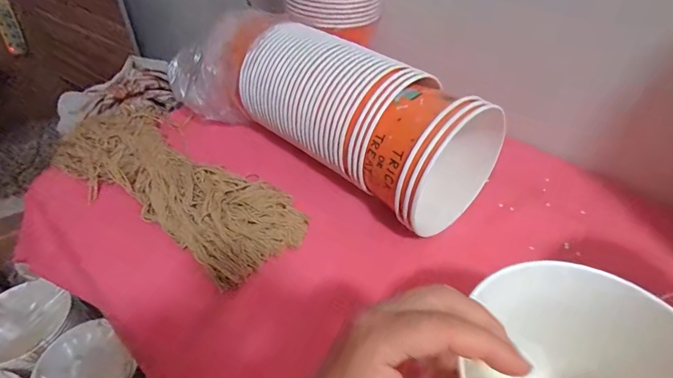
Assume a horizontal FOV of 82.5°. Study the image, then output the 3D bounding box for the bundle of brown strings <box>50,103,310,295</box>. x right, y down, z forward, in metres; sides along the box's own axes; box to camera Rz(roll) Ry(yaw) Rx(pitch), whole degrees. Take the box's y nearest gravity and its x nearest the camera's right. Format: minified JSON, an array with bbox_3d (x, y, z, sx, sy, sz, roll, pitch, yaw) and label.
[{"bbox_3d":[-0.213,-0.018,0.489,0.374,0.047,0.138,29,49,27],"label":"bundle of brown strings"}]

